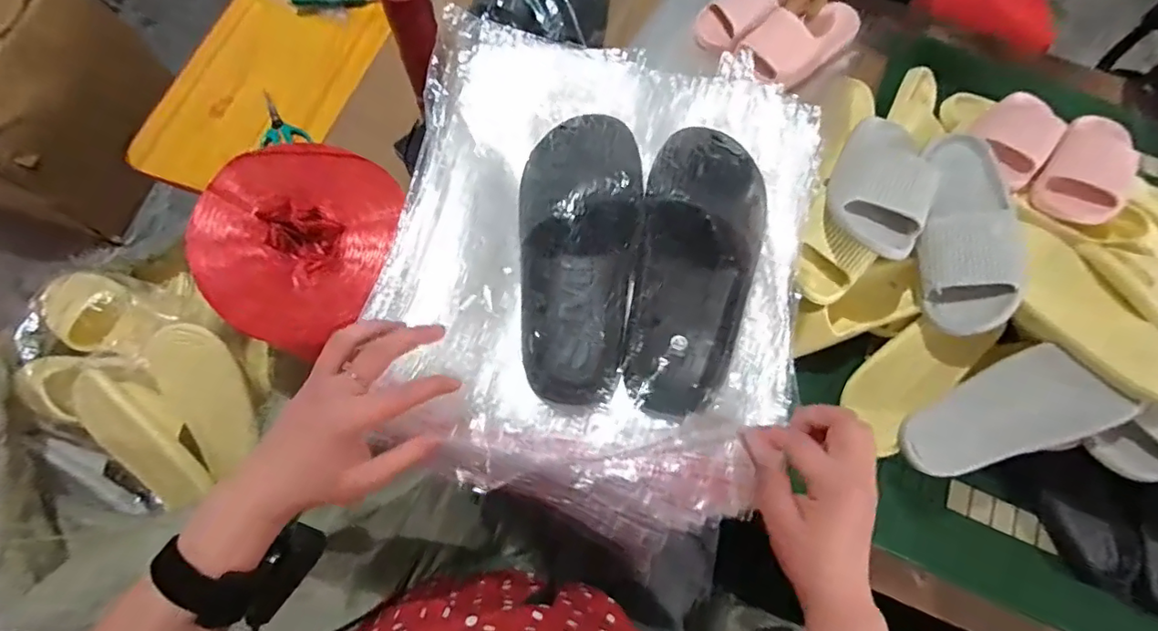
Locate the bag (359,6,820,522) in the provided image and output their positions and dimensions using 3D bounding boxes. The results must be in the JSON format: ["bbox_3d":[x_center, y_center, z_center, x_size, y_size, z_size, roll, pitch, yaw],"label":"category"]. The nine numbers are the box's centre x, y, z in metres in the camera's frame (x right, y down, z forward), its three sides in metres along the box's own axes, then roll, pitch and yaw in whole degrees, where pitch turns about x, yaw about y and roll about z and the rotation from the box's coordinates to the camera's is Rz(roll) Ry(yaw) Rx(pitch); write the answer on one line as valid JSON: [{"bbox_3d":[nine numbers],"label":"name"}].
[{"bbox_3d":[0.015,-0.062,0.487,0.386,0.103,0.437,12,72,3],"label":"bag"}]

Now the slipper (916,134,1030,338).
[{"bbox_3d":[0.479,-0.112,0.679,0.107,0.063,0.270,5,72,0],"label":"slipper"}]

